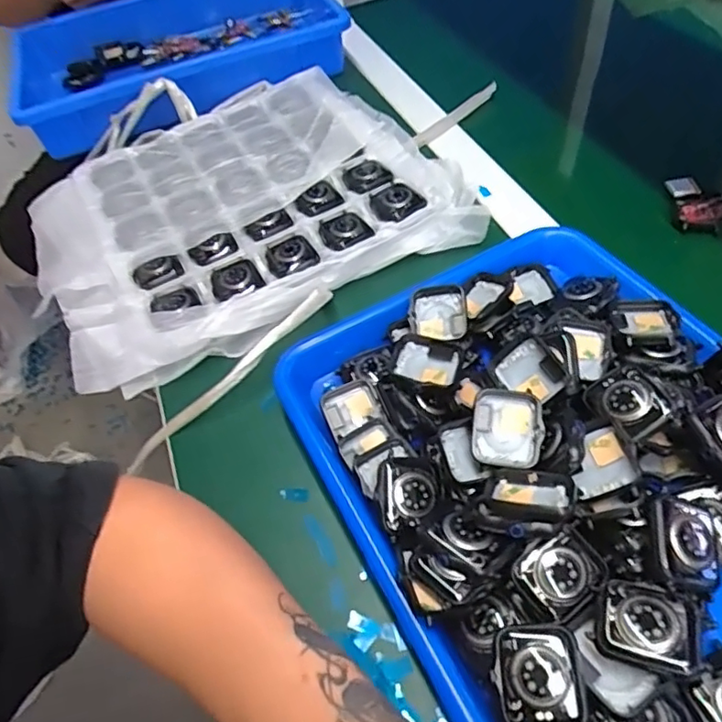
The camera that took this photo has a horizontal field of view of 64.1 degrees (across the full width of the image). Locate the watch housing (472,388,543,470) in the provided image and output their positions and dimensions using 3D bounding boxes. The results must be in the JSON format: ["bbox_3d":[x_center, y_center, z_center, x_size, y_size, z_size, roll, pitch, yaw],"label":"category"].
[{"bbox_3d":[0.081,0.037,0.323,0.037,0.010,0.042,5,75,6],"label":"watch housing"}]

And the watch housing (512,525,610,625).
[{"bbox_3d":[0.099,0.105,0.283,0.041,0.012,0.032,-30,58,-15],"label":"watch housing"}]

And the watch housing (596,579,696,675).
[{"bbox_3d":[0.129,0.118,0.260,0.038,0.005,0.033,7,52,29],"label":"watch housing"}]

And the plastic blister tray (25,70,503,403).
[{"bbox_3d":[-0.116,-0.142,0.536,0.359,0.047,0.341,-29,52,-12],"label":"plastic blister tray"}]

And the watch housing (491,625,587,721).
[{"bbox_3d":[0.078,0.140,0.255,0.037,0.008,0.041,-7,51,6],"label":"watch housing"}]

